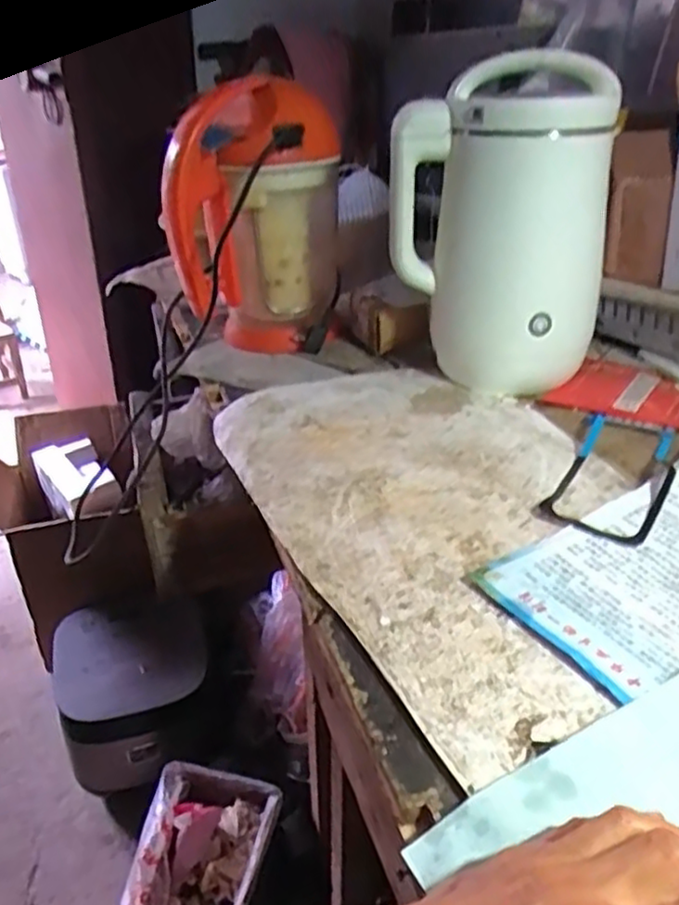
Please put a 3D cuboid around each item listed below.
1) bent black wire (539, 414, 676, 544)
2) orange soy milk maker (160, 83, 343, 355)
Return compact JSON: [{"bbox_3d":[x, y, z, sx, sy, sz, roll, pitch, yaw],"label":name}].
[{"bbox_3d":[0.232,0.008,0.568,0.084,0.026,0.189,15,34,27],"label":"bent black wire"},{"bbox_3d":[-0.108,-0.287,0.863,0.227,0.297,0.231,-5,30,-6],"label":"orange soy milk maker"}]

